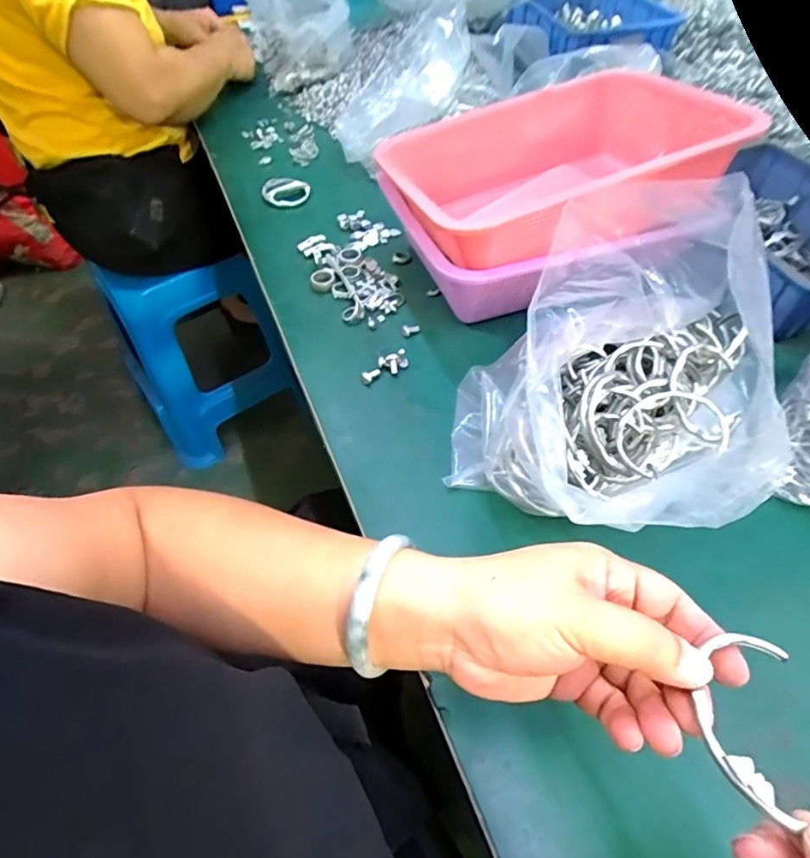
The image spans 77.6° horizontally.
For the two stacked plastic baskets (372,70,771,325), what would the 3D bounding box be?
[{"bbox_3d":[0.147,-0.234,0.502,0.308,0.127,0.213,-20,55,-13],"label":"two stacked plastic baskets"}]

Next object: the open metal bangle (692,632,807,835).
[{"bbox_3d":[0.138,0.113,0.187,0.053,0.009,0.067,-23,55,-11],"label":"open metal bangle"}]

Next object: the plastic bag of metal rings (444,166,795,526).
[{"bbox_3d":[0.134,-0.045,0.356,0.201,0.146,0.166,-1,53,0],"label":"plastic bag of metal rings"}]

